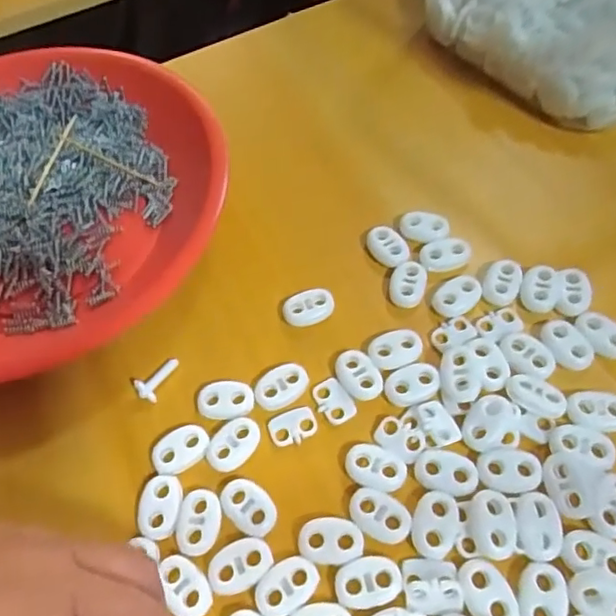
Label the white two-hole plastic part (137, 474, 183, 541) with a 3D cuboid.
[{"bbox_3d":[-0.053,0.072,0.212,0.015,0.004,0.022,-1,59,2],"label":"white two-hole plastic part"}]

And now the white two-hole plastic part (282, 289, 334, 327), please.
[{"bbox_3d":[0.000,0.000,0.251,0.022,0.006,0.014,-13,59,-5],"label":"white two-hole plastic part"}]

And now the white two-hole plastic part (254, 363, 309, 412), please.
[{"bbox_3d":[-0.010,0.031,0.233,0.022,0.004,0.014,-30,62,-14],"label":"white two-hole plastic part"}]

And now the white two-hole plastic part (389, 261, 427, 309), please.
[{"bbox_3d":[0.044,-0.011,0.254,0.015,0.004,0.020,18,62,14],"label":"white two-hole plastic part"}]

